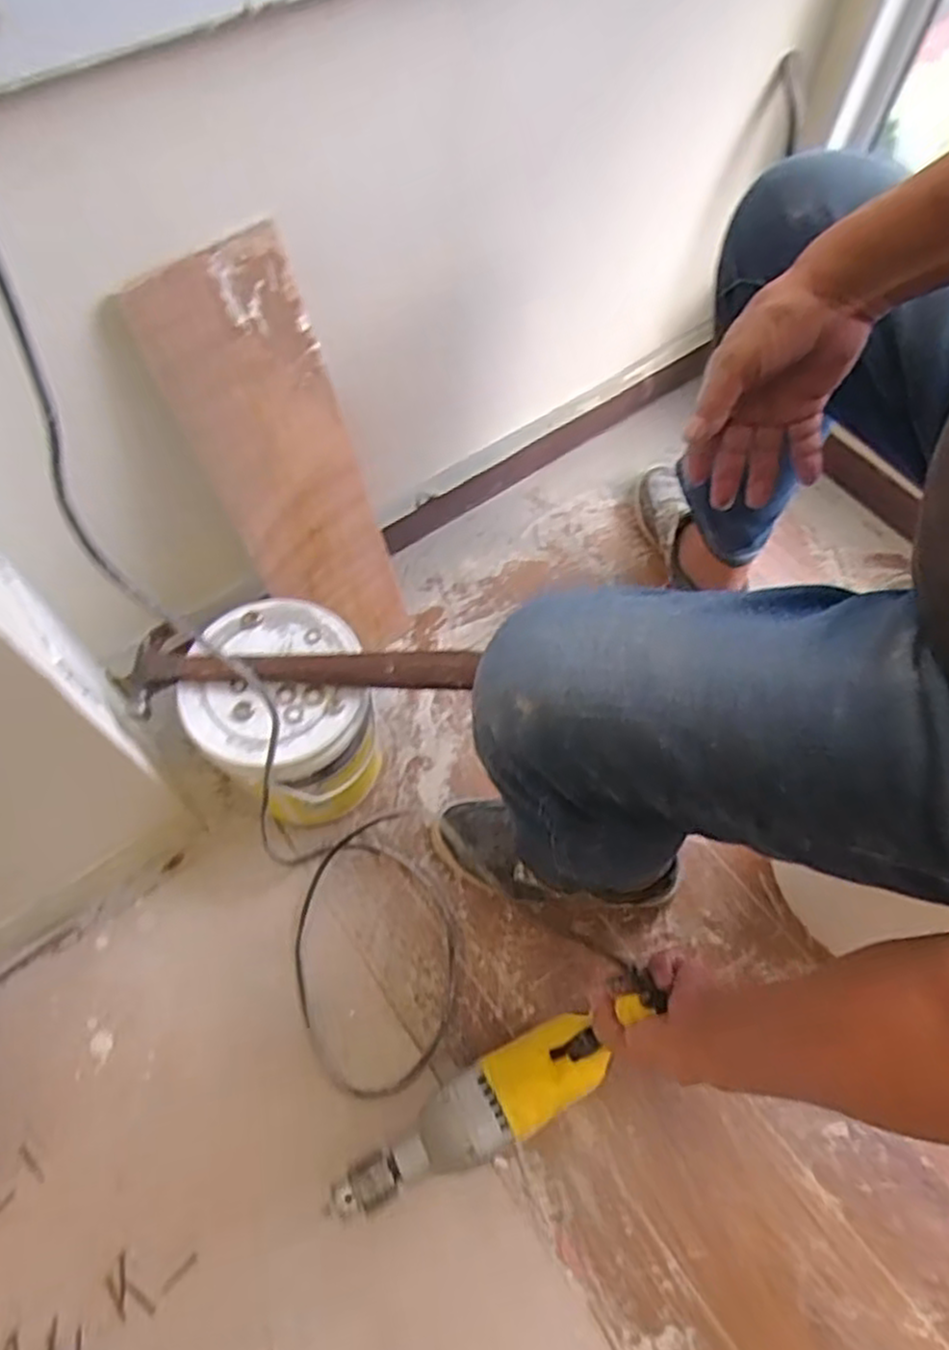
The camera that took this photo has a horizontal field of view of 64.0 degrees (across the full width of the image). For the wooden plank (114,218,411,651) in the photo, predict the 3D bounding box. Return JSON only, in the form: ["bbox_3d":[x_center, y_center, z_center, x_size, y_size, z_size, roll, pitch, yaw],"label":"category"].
[{"bbox_3d":[-0.176,-0.175,0.771,0.142,0.488,0.027,-34,53,-15],"label":"wooden plank"}]

